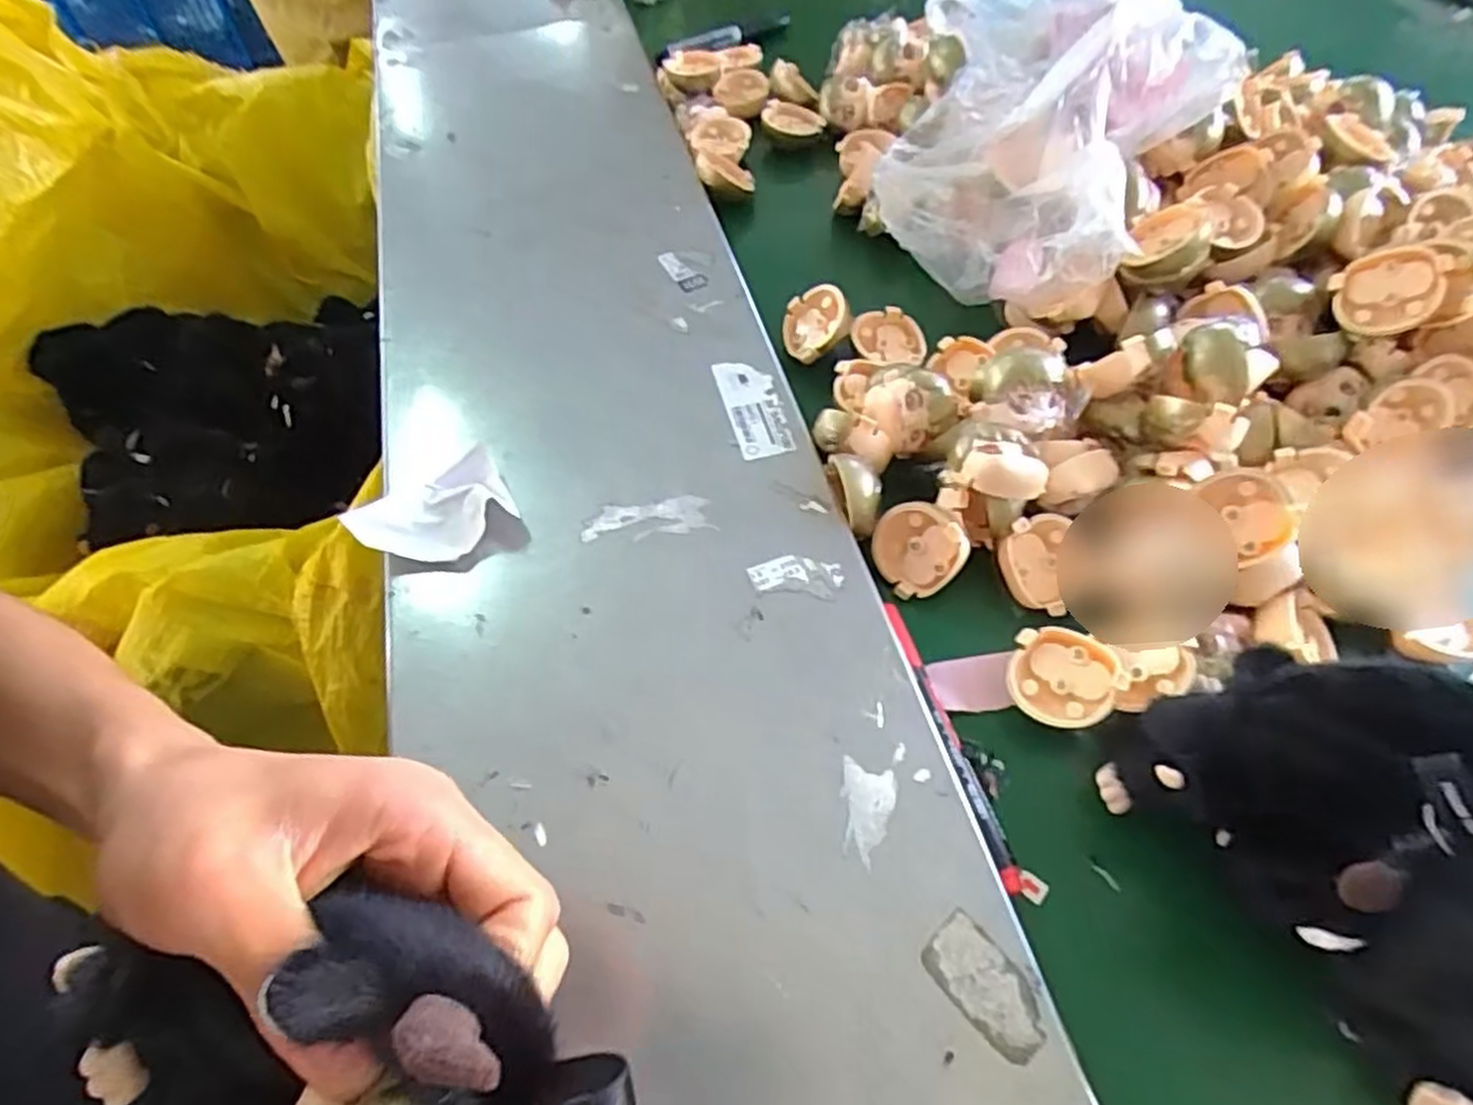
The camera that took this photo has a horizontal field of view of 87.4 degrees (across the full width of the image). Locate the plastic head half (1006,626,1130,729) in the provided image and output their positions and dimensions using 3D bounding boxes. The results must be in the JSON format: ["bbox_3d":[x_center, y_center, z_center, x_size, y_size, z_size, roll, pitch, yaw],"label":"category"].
[{"bbox_3d":[0.157,0.060,0.371,0.049,0.017,0.049,-9,65,20],"label":"plastic head half"}]

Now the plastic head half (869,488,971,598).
[{"bbox_3d":[0.100,-0.004,0.411,0.025,0.051,0.048,-25,95,-56],"label":"plastic head half"}]

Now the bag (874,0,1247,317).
[{"bbox_3d":[0.189,-0.279,0.489,0.196,0.090,0.220,22,60,15],"label":"bag"}]

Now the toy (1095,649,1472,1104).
[{"bbox_3d":[0.239,0.114,0.274,0.093,0.120,0.176,-31,62,-17],"label":"toy"}]

